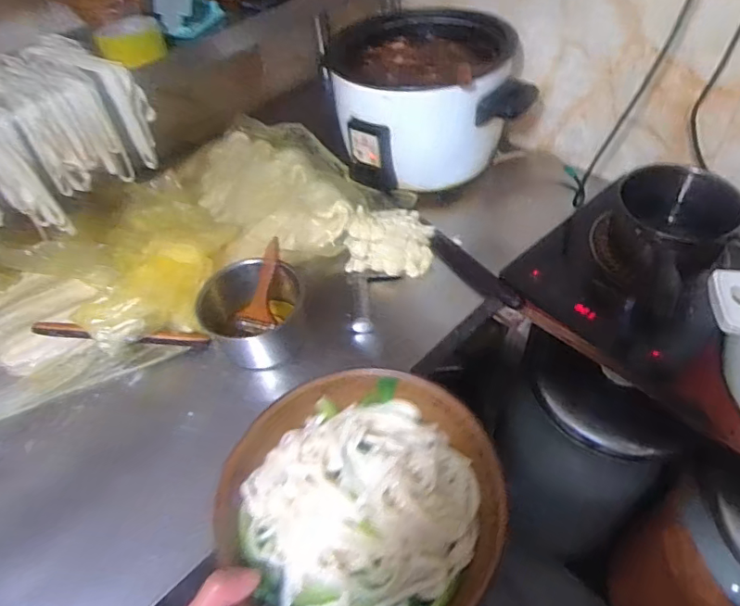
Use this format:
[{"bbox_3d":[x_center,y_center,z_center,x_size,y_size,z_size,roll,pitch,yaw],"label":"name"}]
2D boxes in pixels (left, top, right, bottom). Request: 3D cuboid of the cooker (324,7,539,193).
[{"bbox_3d":[0.100,-0.390,0.954,0.316,0.177,0.332,-4,50,1],"label":"cooker"}]

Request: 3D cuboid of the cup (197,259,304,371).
[{"bbox_3d":[-0.160,0.011,0.747,0.121,0.092,0.126,-2,50,2],"label":"cup"}]

